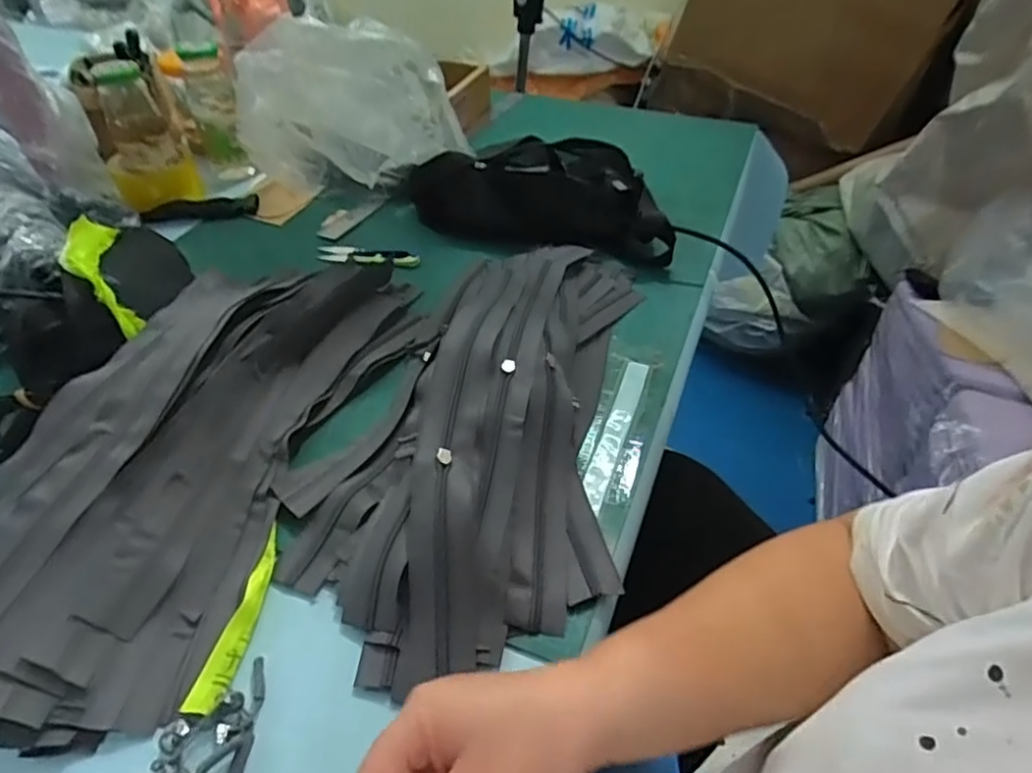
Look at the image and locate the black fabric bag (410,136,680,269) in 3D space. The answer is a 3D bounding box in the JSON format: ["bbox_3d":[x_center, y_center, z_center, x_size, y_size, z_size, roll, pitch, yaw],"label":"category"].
[{"bbox_3d":[0.035,-0.225,0.733,0.306,0.074,0.129,11,44,10],"label":"black fabric bag"}]

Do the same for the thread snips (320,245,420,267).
[{"bbox_3d":[-0.169,-0.150,0.703,0.121,0.009,0.032,8,44,7],"label":"thread snips"}]

